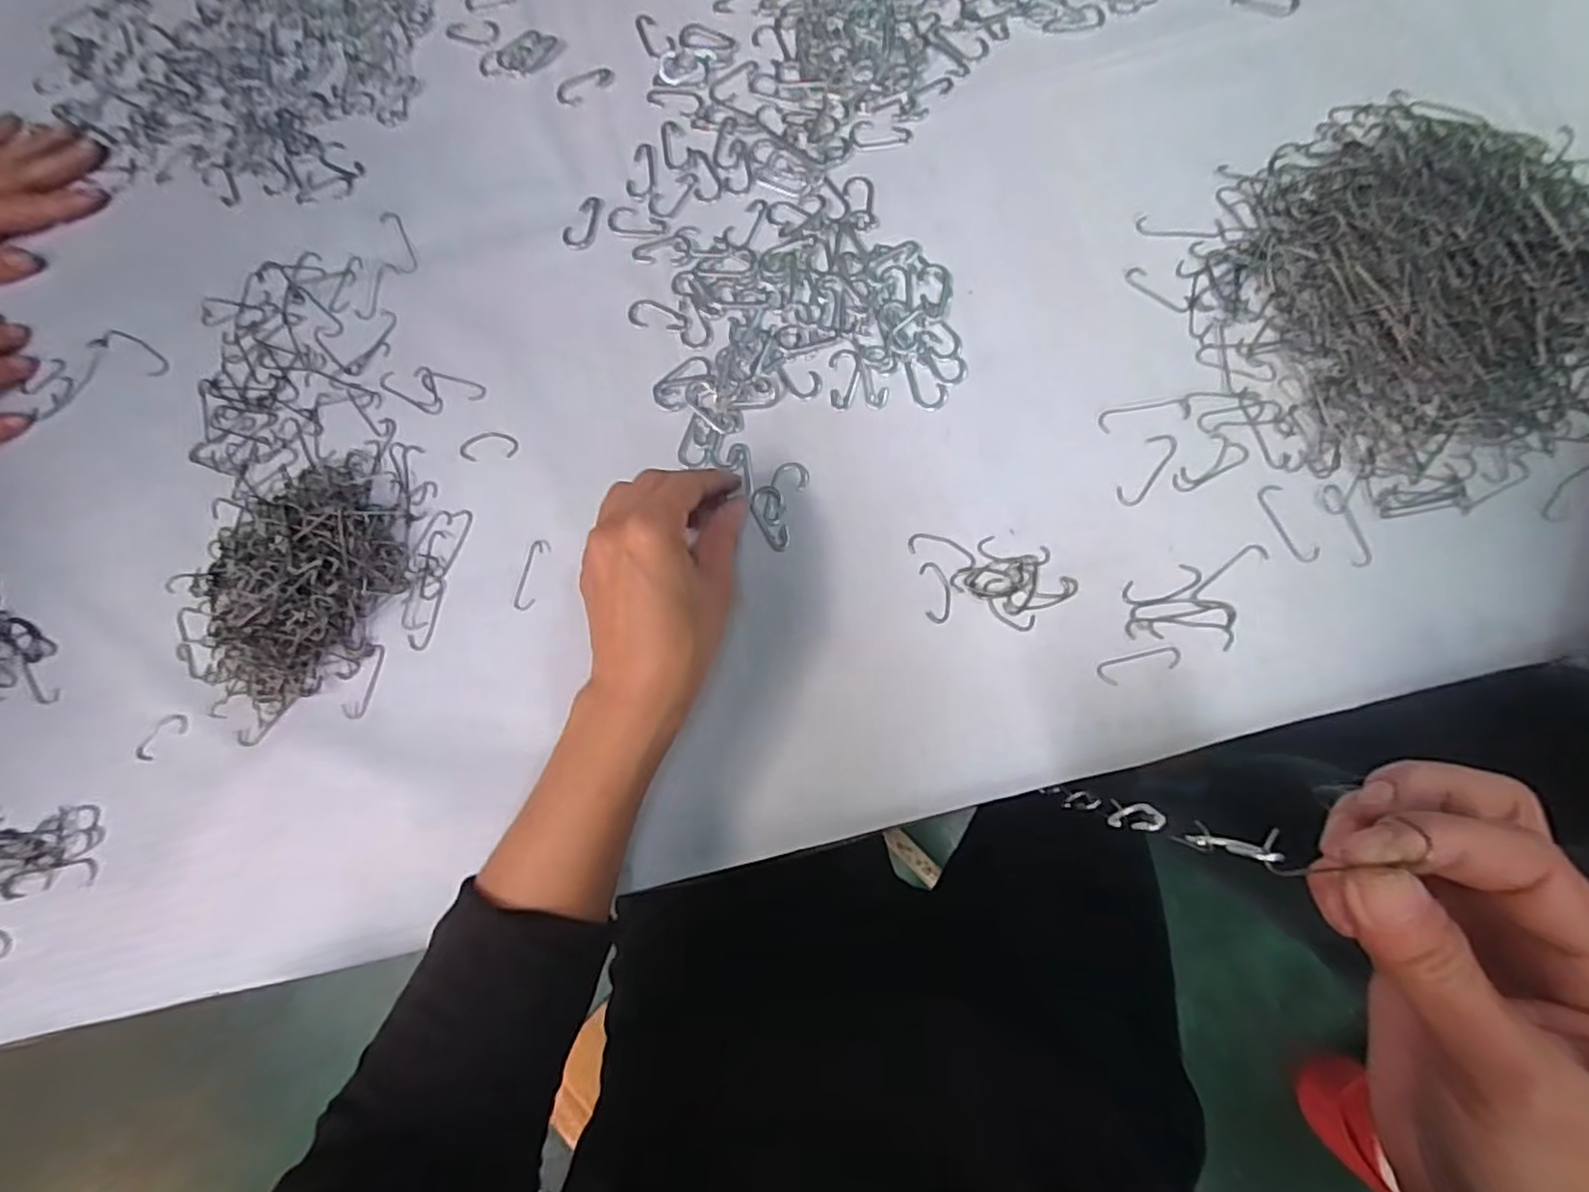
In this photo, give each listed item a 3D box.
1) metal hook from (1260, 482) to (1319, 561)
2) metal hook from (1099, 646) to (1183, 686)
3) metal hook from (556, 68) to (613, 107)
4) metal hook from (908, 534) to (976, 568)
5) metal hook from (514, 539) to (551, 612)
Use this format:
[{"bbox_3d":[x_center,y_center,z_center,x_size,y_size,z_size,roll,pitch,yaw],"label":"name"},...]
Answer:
[{"bbox_3d":[0.257,-0.038,0.347,0.014,0.004,0.044,-26,80,0],"label":"metal hook"},{"bbox_3d":[0.175,0.035,0.339,0.042,0.004,0.013,-17,80,1],"label":"metal hook"},{"bbox_3d":[-0.132,-0.324,0.423,0.037,0.004,0.019,-26,80,0],"label":"metal hook"},{"bbox_3d":[0.079,-0.025,0.357,0.036,0.004,0.013,15,82,6],"label":"metal hook"},{"bbox_3d":[-0.146,-0.012,0.371,0.011,0.004,0.040,14,82,6],"label":"metal hook"}]

